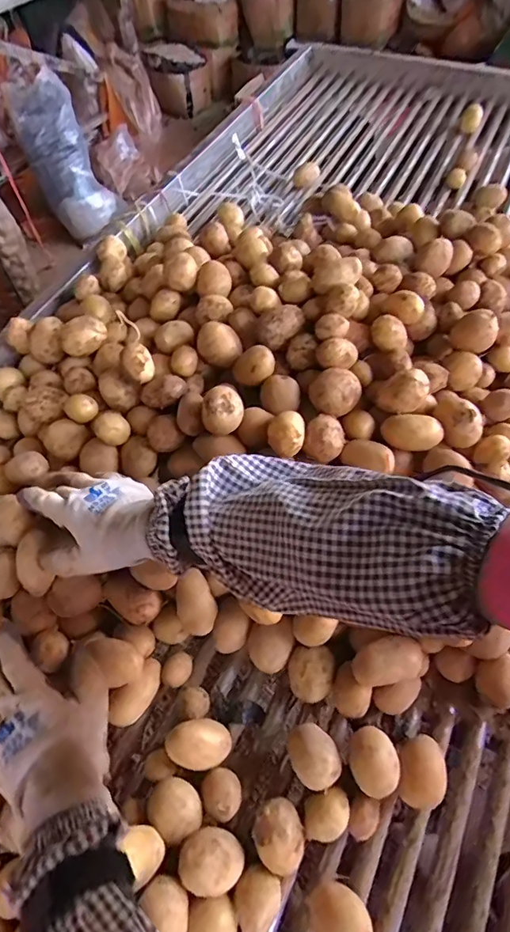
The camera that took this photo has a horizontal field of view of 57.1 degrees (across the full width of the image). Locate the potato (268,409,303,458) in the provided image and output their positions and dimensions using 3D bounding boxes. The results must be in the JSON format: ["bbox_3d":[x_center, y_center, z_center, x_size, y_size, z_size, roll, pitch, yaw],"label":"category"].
[{"bbox_3d":[0.034,-0.032,0.510,0.037,0.036,0.046,6,56,6],"label":"potato"}]

